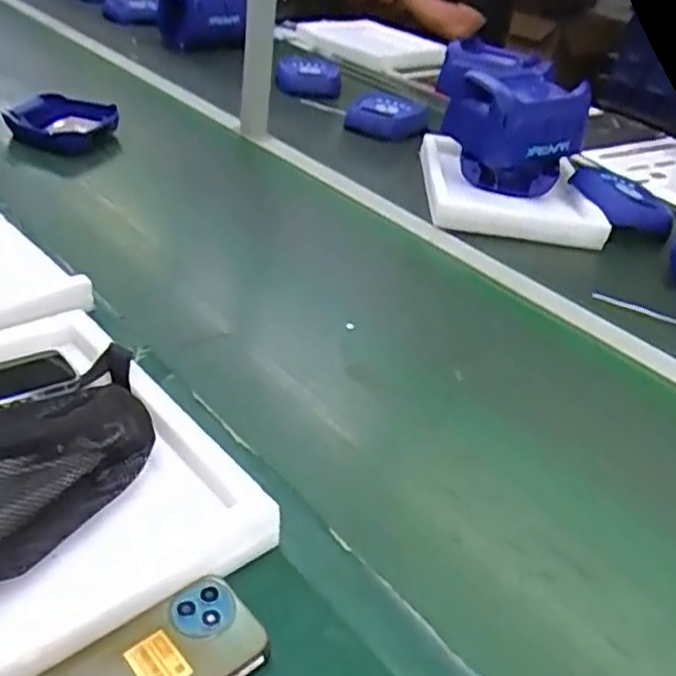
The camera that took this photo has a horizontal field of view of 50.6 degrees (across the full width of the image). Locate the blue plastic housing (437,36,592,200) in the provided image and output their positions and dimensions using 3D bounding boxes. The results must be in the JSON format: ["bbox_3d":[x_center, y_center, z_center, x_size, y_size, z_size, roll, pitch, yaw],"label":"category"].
[{"bbox_3d":[0.319,-0.399,1.338,0.270,0.213,0.227,15,35,10],"label":"blue plastic housing"}]

